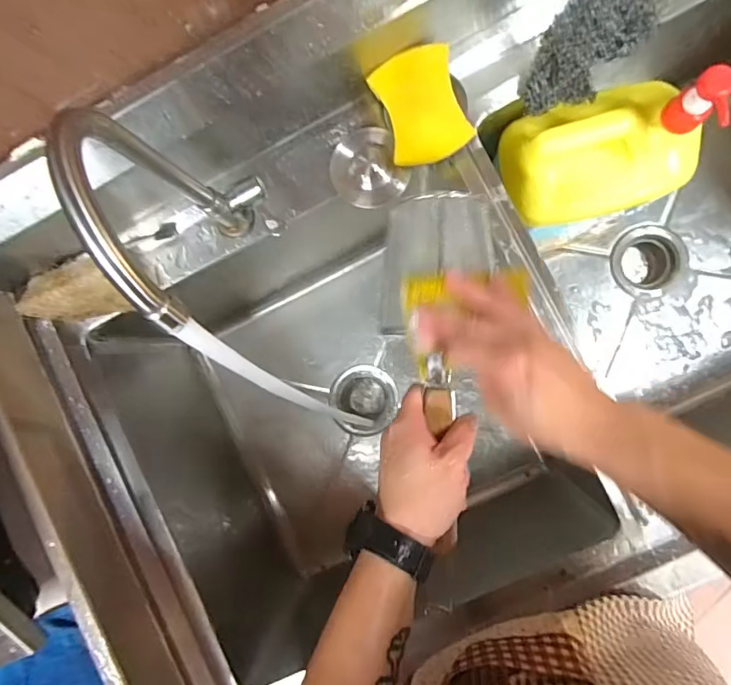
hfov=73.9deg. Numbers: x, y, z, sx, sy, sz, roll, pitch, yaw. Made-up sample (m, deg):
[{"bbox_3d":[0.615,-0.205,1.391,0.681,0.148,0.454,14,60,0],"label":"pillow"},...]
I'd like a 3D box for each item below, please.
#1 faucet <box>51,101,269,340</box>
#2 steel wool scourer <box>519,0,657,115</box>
[{"bbox_3d":[-0.118,-0.086,0.401,0.058,0.302,0.151,-26,87,5],"label":"faucet"},{"bbox_3d":[0.221,-0.298,0.486,0.078,0.036,0.143,41,94,5],"label":"steel wool scourer"}]

